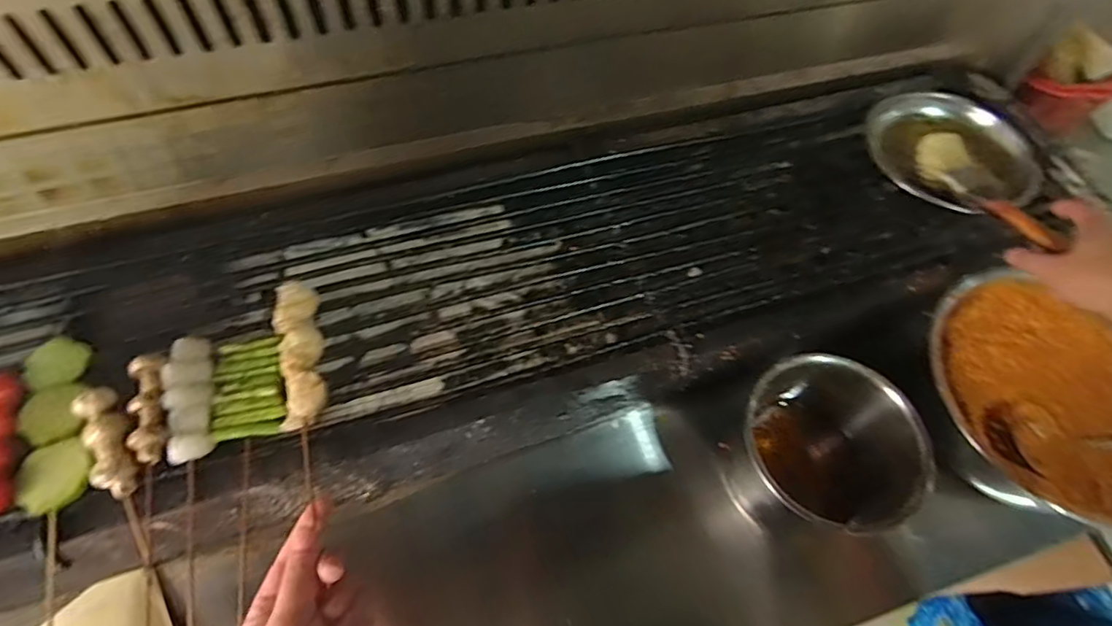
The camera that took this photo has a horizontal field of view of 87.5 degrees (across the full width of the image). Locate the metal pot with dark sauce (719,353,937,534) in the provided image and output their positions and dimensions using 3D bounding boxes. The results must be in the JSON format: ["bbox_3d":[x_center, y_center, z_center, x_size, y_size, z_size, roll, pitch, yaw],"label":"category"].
[{"bbox_3d":[0.246,0.129,0.549,0.165,0.117,0.144,-6,61,-6],"label":"metal pot with dark sauce"}]

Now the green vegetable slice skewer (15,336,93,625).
[{"bbox_3d":[-0.341,0.111,0.397,0.045,0.017,0.225,-22,63,-14],"label":"green vegetable slice skewer"}]

